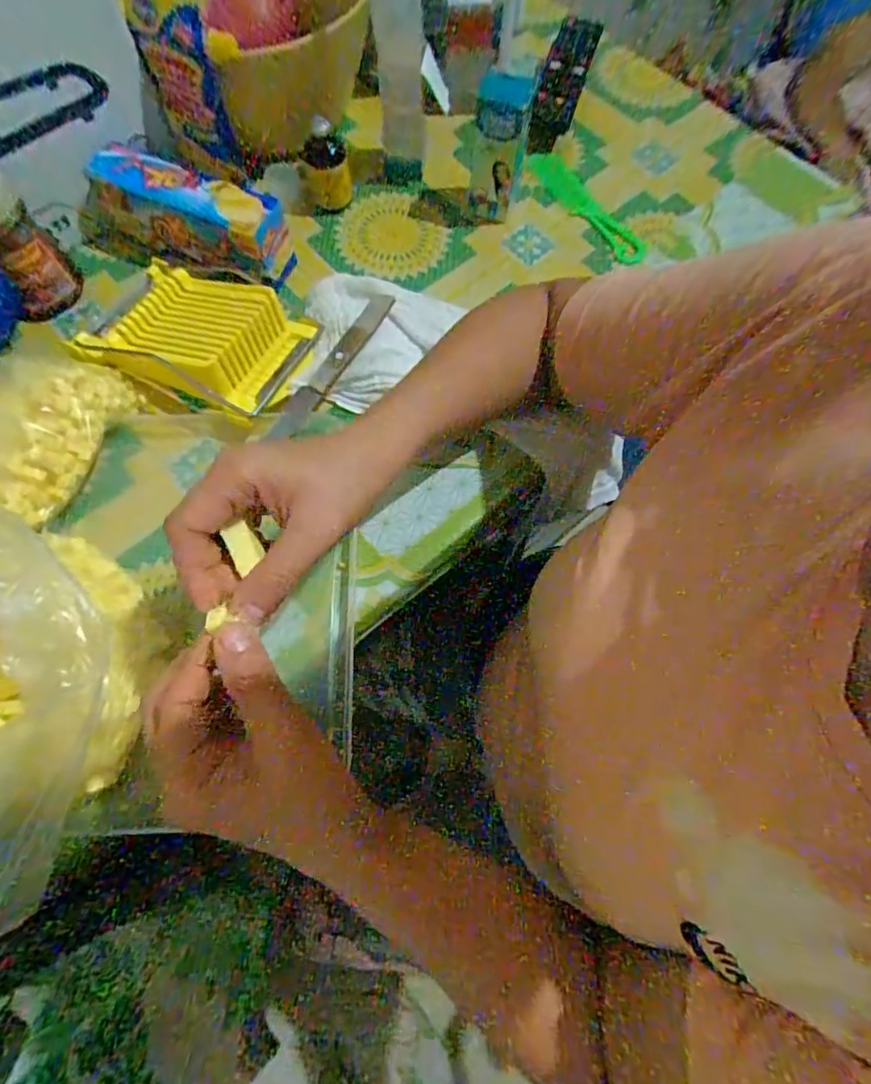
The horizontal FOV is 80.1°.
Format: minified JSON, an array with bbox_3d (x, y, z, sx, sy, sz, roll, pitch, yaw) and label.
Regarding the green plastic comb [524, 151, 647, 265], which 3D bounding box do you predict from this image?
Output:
[{"bbox_3d":[0.157,-0.349,0.533,0.044,0.012,0.160,-33,73,-12],"label":"green plastic comb"}]

